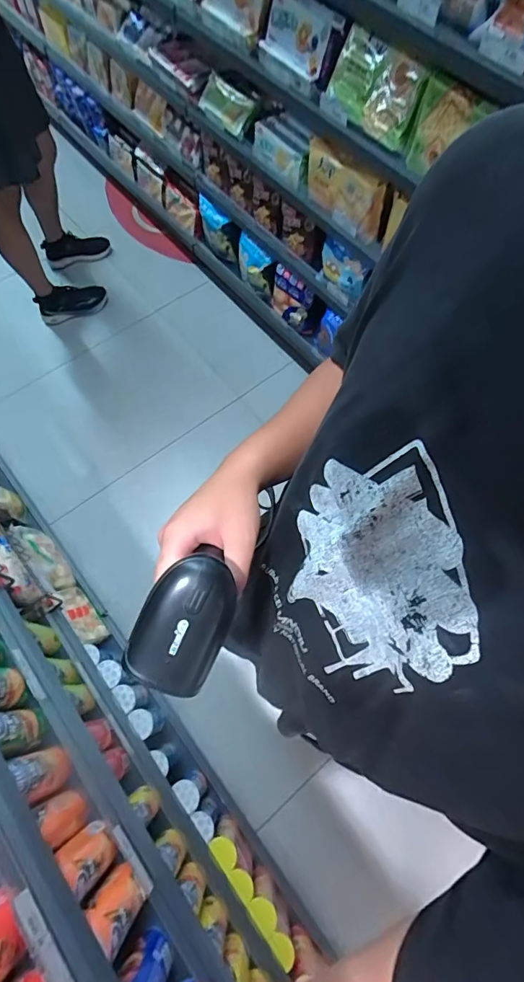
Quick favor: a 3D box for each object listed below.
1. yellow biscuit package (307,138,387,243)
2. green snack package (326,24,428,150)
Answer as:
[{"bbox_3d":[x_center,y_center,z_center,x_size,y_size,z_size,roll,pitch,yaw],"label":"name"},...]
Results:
[{"bbox_3d":[0.221,-0.830,1.273,0.033,0.158,0.274,-37,73,-16],"label":"yellow biscuit package"},{"bbox_3d":[0.264,-0.947,1.078,0.073,0.144,0.250,-23,68,-40],"label":"green snack package"}]

